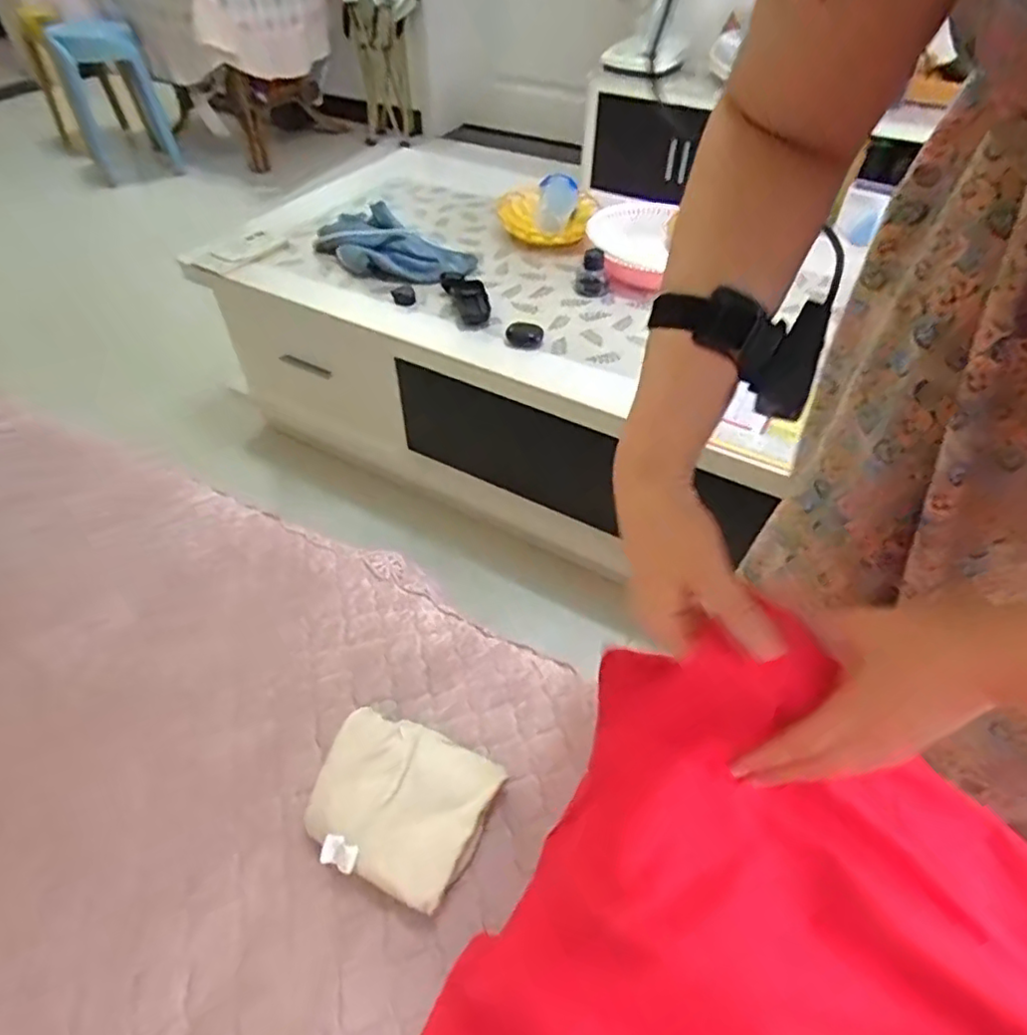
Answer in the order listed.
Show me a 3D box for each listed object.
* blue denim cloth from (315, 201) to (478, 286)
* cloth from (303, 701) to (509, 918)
[{"bbox_3d":[-0.239,-0.496,1.202,0.307,0.060,0.188,35,56,26],"label":"blue denim cloth"},{"bbox_3d":[-0.091,0.232,0.523,0.134,0.056,0.117,17,50,13],"label":"cloth"}]

